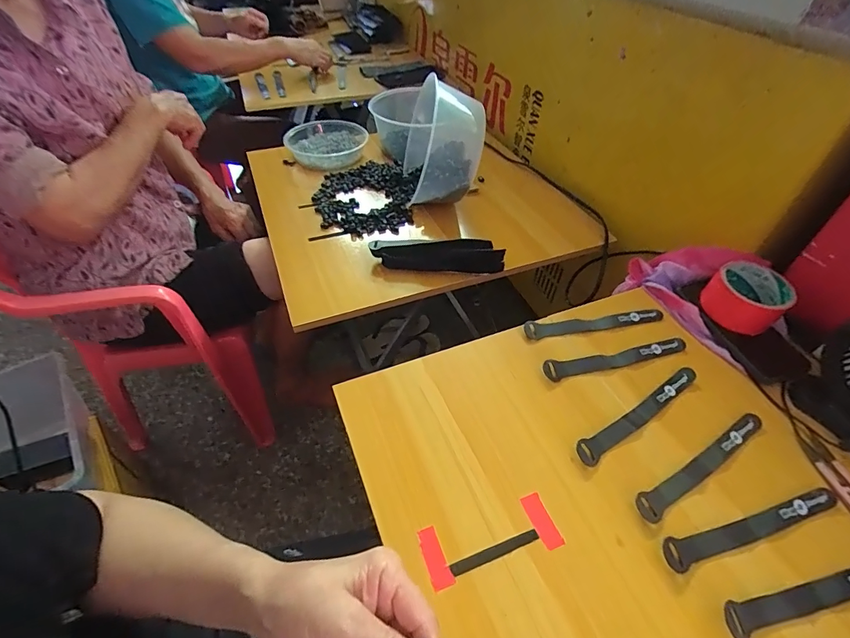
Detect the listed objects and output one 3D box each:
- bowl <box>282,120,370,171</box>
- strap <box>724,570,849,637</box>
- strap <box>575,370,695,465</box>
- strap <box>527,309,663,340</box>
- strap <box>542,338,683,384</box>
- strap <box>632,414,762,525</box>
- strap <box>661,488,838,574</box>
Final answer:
[{"bbox_3d":[-0.235,-0.434,1.010,0.186,0.046,0.219,-1,47,-3],"label":"bowl"},{"bbox_3d":[0.327,0.224,0.338,0.186,0.010,0.024,-8,48,-10],"label":"strap"},{"bbox_3d":[0.238,0.102,0.457,0.191,0.006,0.023,-26,53,-24],"label":"strap"},{"bbox_3d":[0.227,0.004,0.549,0.191,0.004,0.025,-6,48,-8],"label":"strap"},{"bbox_3d":[0.236,0.048,0.507,0.193,0.006,0.026,-8,48,-10],"label":"strap"},{"bbox_3d":[0.282,0.145,0.421,0.192,0.005,0.024,-24,53,-22],"label":"strap"},{"bbox_3d":[0.300,0.188,0.378,0.189,0.004,0.022,-11,49,-12],"label":"strap"}]

